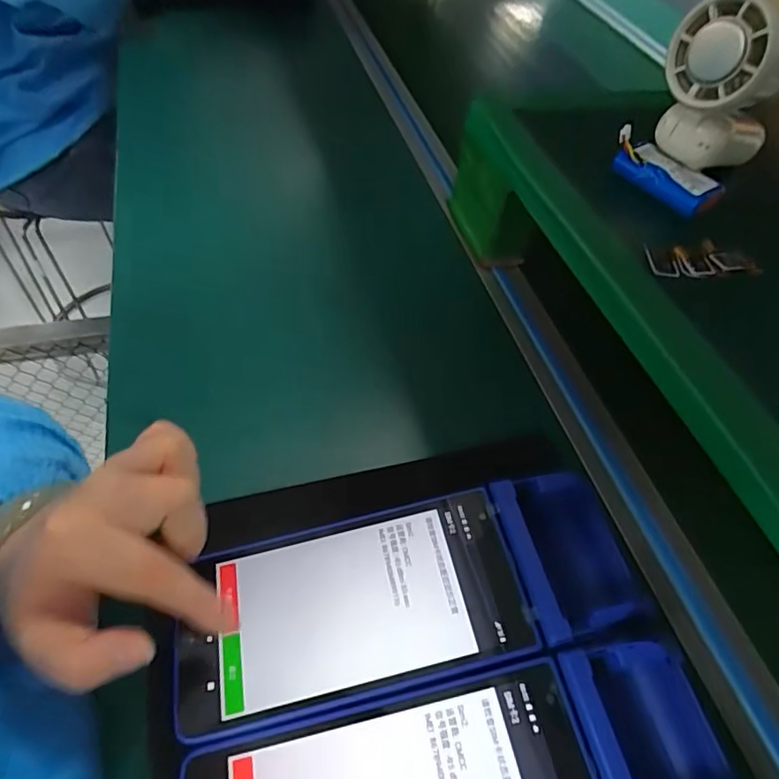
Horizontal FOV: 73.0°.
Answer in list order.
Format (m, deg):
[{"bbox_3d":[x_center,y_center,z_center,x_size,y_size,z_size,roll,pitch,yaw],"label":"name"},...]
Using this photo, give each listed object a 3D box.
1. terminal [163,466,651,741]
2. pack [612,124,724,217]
[{"bbox_3d":[0.011,0.099,0.255,0.215,0.034,0.079,-14,56,-7],"label":"terminal"},{"bbox_3d":[0.177,-0.141,0.342,0.022,0.023,0.074,-35,63,-26],"label":"pack"}]

